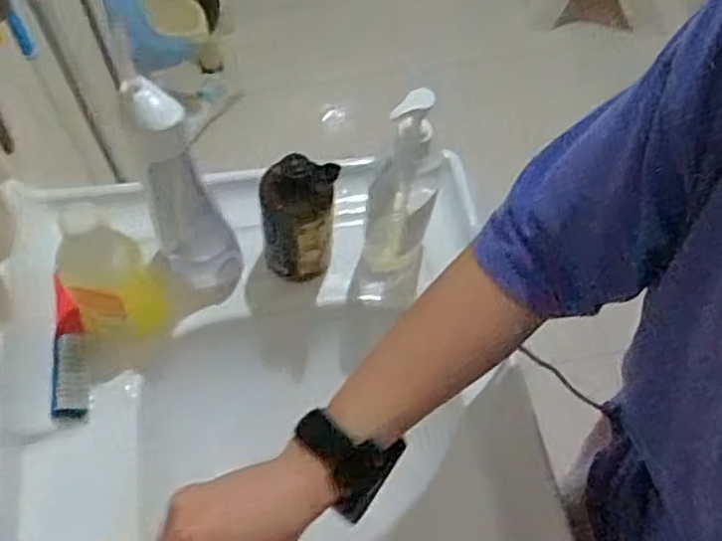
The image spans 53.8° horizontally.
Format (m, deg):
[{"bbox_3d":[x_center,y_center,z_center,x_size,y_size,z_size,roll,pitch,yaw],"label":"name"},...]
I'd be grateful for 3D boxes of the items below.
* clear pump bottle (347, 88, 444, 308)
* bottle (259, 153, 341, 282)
[{"bbox_3d":[0.031,-0.058,0.629,0.064,0.243,0.095,12,61,6],"label":"clear pump bottle"},{"bbox_3d":[-0.054,-0.045,0.642,0.067,0.136,0.051,-1,61,-2],"label":"bottle"}]

